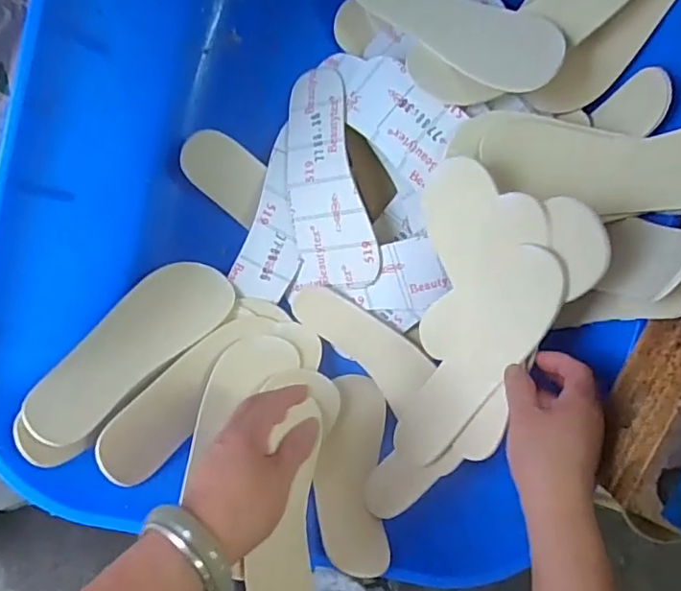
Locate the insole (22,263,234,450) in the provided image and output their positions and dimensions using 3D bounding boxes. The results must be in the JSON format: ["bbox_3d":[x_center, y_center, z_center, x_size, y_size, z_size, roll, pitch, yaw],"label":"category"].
[{"bbox_3d":[-0.184,0.042,0.515,0.072,0.019,0.208,46,55,-7],"label":"insole"}]

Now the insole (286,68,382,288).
[{"bbox_3d":[-0.015,-0.114,0.561,0.074,0.056,0.206,-10,98,1],"label":"insole"}]

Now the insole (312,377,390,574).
[{"bbox_3d":[0.012,0.159,0.537,0.063,0.204,0.027,8,128,-2],"label":"insole"}]

